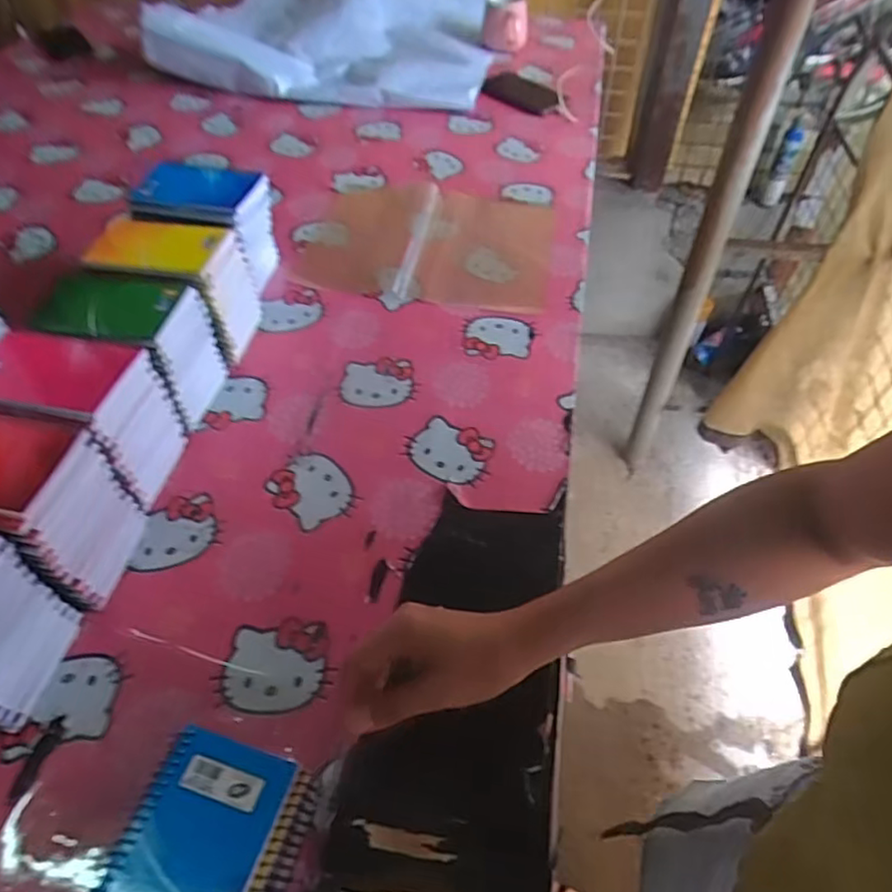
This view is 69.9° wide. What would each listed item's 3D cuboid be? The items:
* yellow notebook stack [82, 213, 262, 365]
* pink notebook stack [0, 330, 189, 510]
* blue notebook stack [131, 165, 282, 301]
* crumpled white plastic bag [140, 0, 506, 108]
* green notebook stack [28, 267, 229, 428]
[{"bbox_3d":[-0.291,-0.171,0.703,0.138,0.126,0.108,7,51,7],"label":"yellow notebook stack"},{"bbox_3d":[-0.333,-0.022,0.578,0.143,0.130,0.097,8,51,8],"label":"pink notebook stack"},{"bbox_3d":[-0.278,-0.247,0.762,0.133,0.130,0.100,8,51,8],"label":"blue notebook stack"},{"bbox_3d":[-0.218,-0.774,1.190,0.592,0.128,0.418,15,52,13],"label":"crumpled white plastic bag"},{"bbox_3d":[-0.309,-0.092,0.636,0.135,0.130,0.102,3,50,4],"label":"green notebook stack"}]

